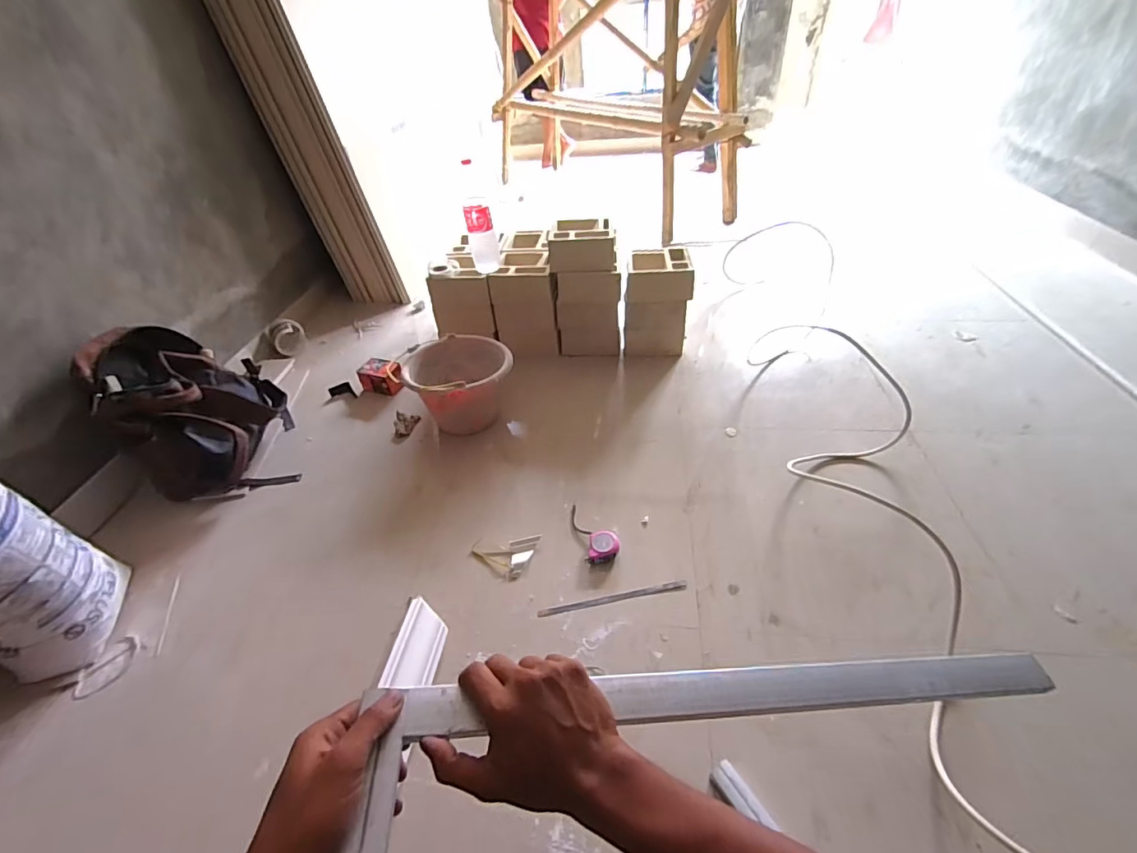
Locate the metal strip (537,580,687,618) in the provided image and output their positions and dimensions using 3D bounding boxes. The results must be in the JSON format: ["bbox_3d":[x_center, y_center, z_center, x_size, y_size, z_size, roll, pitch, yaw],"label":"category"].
[{"bbox_3d":[0.090,0.343,0.994,0.300,0.007,0.019,-10,40,-5],"label":"metal strip"}]

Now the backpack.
[{"bbox_3d":[-0.982,-0.048,1.315,0.352,0.364,0.360,-22,43,-19],"label":"backpack"}]

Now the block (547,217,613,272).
[{"bbox_3d":[0.044,-0.573,1.578,0.201,0.106,0.194,-1,40,6],"label":"block"}]

